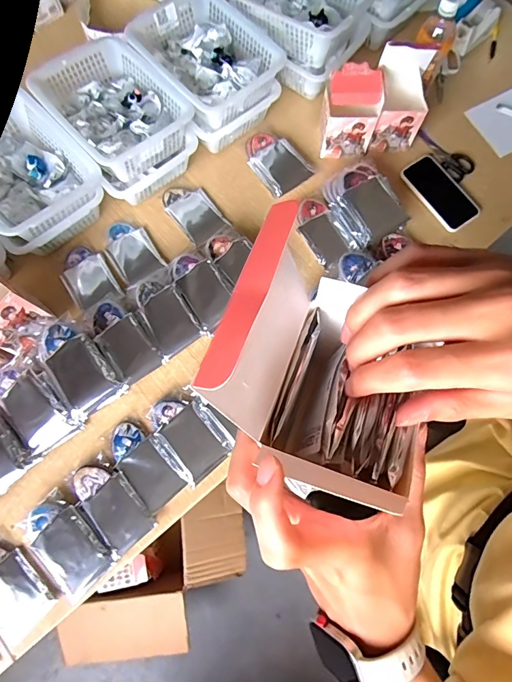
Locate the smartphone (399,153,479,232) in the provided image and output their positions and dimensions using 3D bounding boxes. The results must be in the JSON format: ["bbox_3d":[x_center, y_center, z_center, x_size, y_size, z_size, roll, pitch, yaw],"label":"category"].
[{"bbox_3d":[0.386,-0.313,0.851,0.095,0.016,0.174,-37,78,-9],"label":"smartphone"}]

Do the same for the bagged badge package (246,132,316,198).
[{"bbox_3d":[0.039,-0.374,0.844,0.096,0.024,0.138,-39,78,-9],"label":"bagged badge package"}]

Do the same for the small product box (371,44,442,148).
[{"bbox_3d":[0.269,-0.454,0.767,0.095,0.177,0.088,-8,75,-1],"label":"small product box"}]

